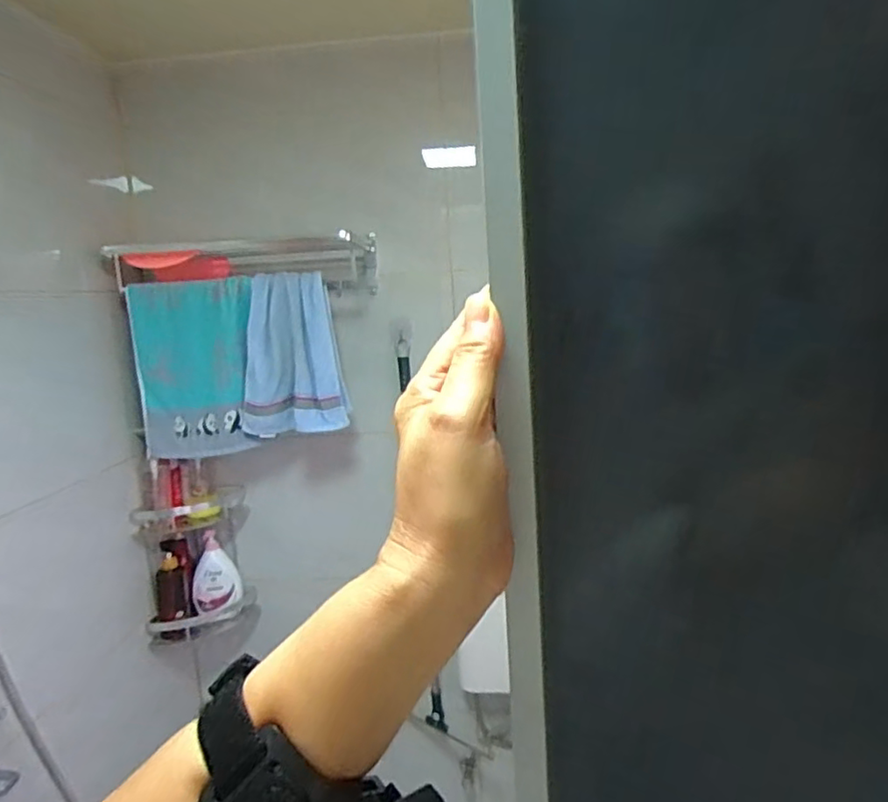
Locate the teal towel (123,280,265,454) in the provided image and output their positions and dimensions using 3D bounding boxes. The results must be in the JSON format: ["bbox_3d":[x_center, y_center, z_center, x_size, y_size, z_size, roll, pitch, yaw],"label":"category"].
[{"bbox_3d":[-0.566,-0.074,1.451,0.262,0.392,0.079,-4,11,-5],"label":"teal towel"}]

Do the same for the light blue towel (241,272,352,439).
[{"bbox_3d":[-0.351,-0.100,1.416,0.237,0.345,0.053,-5,11,-8],"label":"light blue towel"}]

